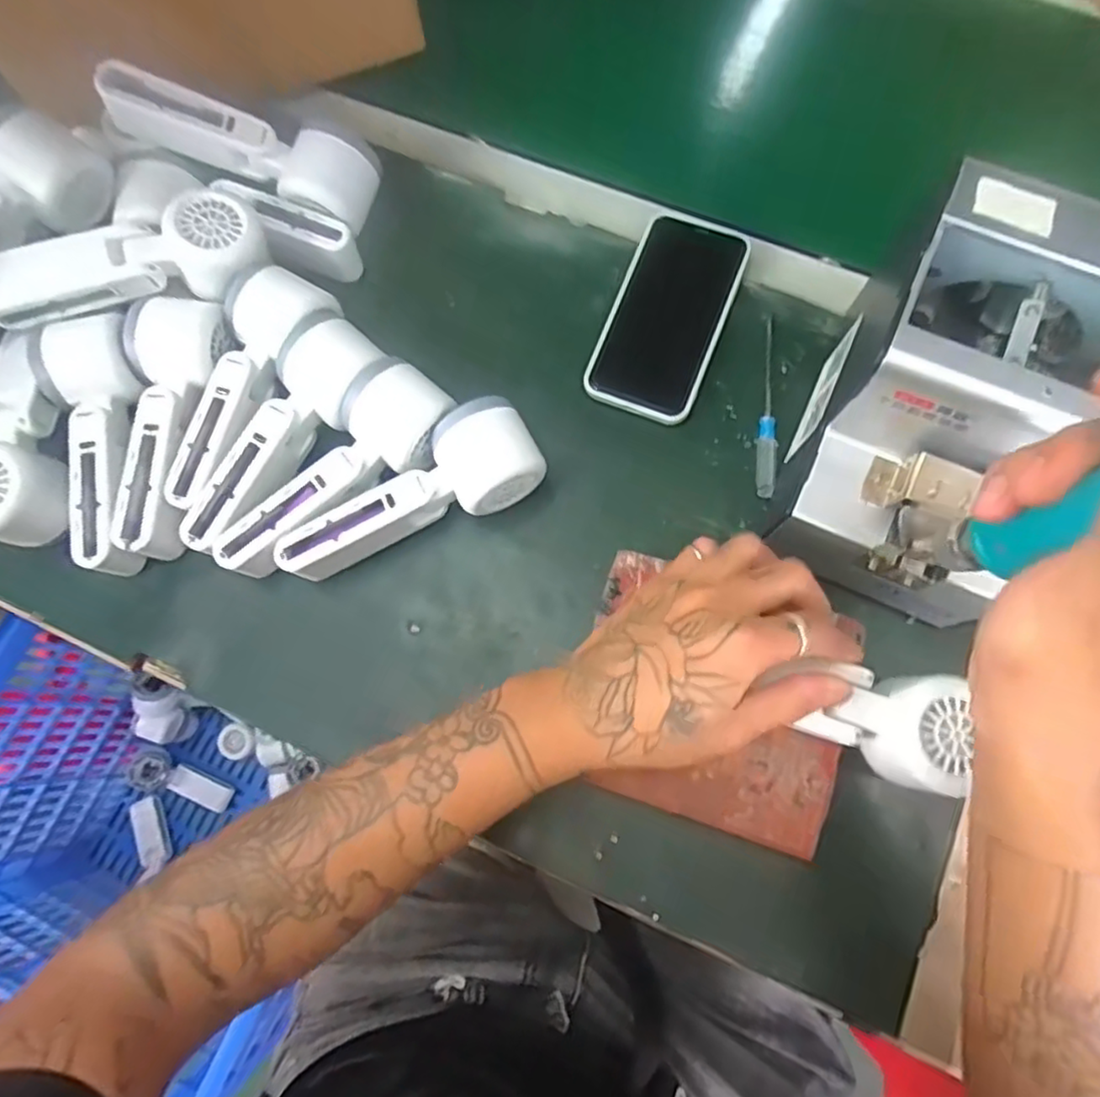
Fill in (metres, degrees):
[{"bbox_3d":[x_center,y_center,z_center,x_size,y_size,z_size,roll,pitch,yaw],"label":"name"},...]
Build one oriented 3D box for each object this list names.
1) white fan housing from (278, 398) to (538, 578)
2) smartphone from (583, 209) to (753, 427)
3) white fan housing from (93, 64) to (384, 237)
[{"bbox_3d":[-0.083,-0.027,0.405,0.164,0.058,0.054,-33,76,-7],"label":"white fan housing"},{"bbox_3d":[0.080,-0.158,0.451,0.074,0.016,0.145,21,77,7],"label":"smartphone"},{"bbox_3d":[-0.201,-0.264,0.443,0.168,0.046,0.056,12,75,-19],"label":"white fan housing"}]

